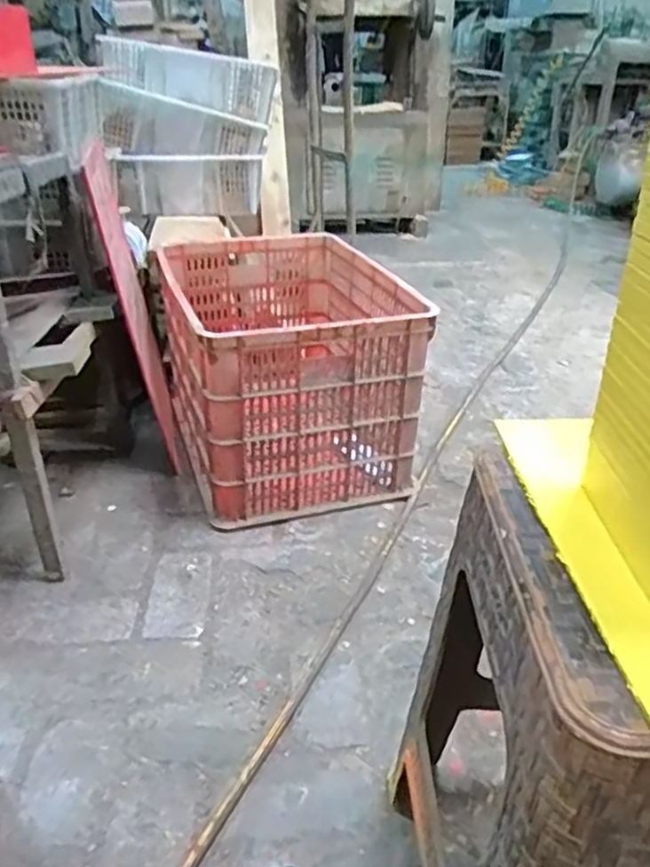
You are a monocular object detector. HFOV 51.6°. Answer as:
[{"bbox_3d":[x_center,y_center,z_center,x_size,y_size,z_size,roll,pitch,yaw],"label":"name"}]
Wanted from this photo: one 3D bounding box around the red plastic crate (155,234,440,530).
[{"bbox_3d":[-0.095,-0.154,1.433,0.426,0.378,0.634,-8,29,-14],"label":"red plastic crate"}]

